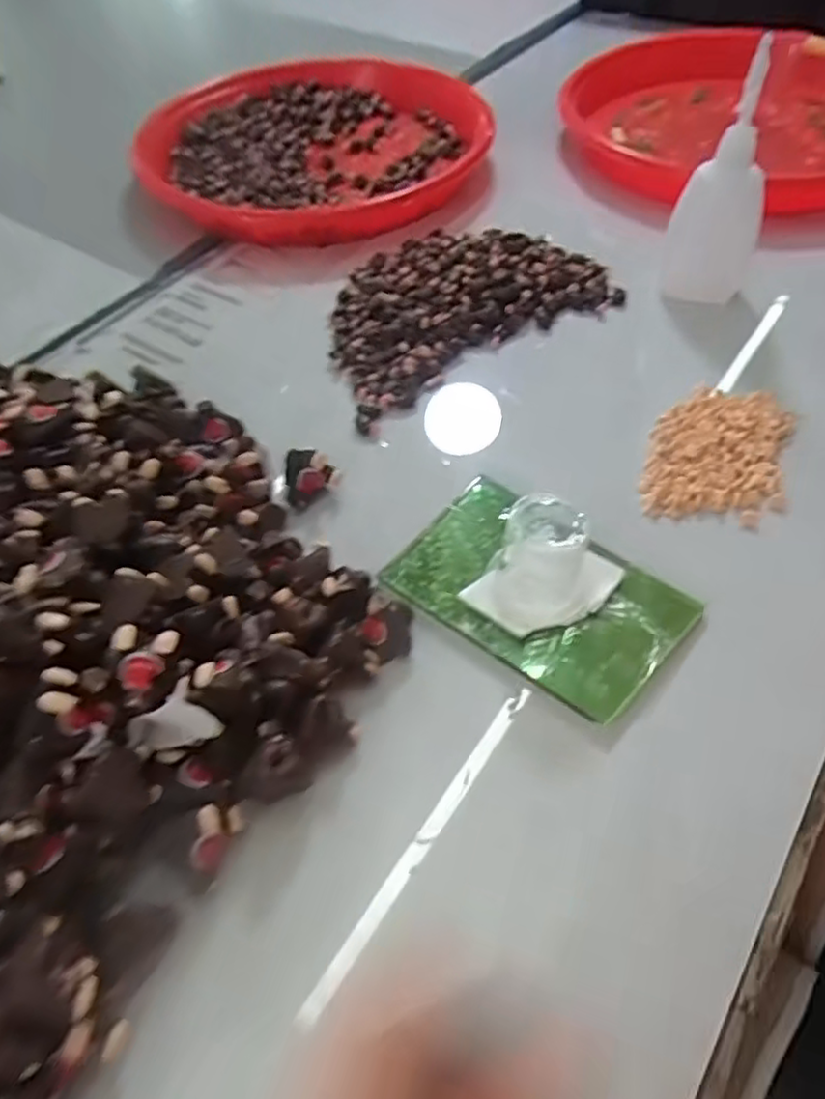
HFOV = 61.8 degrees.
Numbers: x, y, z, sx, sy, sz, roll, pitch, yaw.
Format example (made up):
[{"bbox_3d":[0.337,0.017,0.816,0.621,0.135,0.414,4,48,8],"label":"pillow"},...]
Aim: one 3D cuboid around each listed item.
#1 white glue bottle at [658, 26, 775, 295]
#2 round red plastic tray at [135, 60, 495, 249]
[{"bbox_3d":[0.158,-0.184,0.343,0.044,0.107,0.031,19,56,15],"label":"white glue bottle"},{"bbox_3d":[-0.062,-0.279,0.473,0.214,0.037,0.219,-1,53,1],"label":"round red plastic tray"}]

